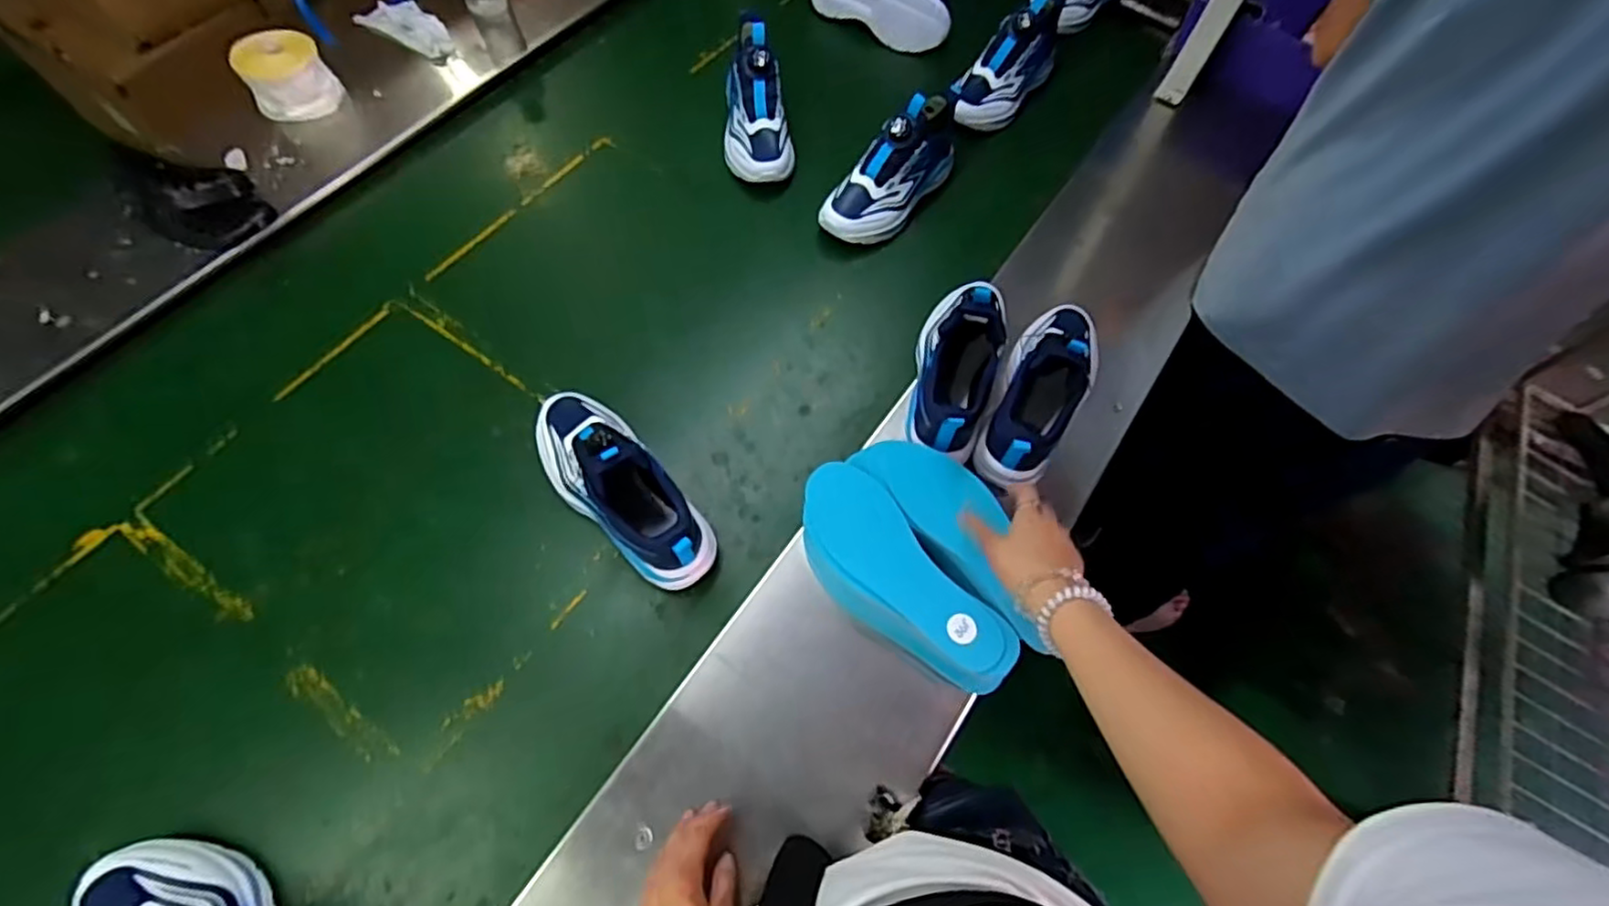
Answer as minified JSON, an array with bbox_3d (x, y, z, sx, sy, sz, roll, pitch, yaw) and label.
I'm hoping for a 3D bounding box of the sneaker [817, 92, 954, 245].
[{"bbox_3d":[0.116,-0.374,0.902,0.085,0.129,0.204,39,70,15],"label":"sneaker"}]

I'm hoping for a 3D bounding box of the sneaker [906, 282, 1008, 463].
[{"bbox_3d":[0.171,-0.111,0.742,0.082,0.157,0.223,15,65,5],"label":"sneaker"}]

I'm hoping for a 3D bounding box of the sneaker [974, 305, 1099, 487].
[{"bbox_3d":[0.265,-0.082,0.725,0.092,0.132,0.231,32,69,11],"label":"sneaker"}]

